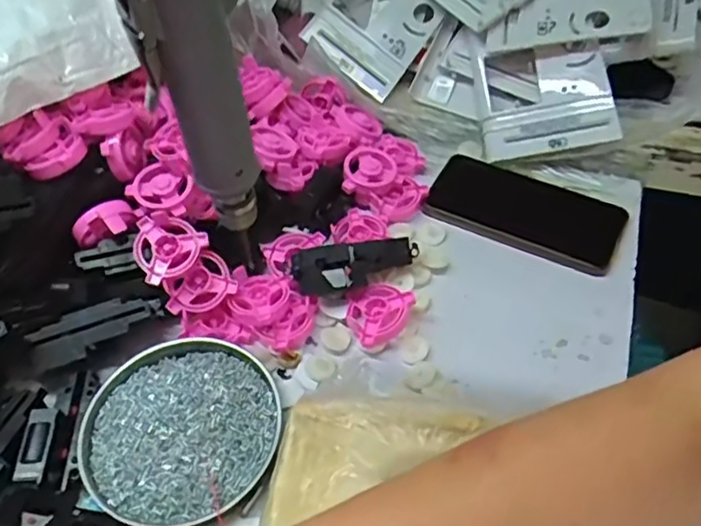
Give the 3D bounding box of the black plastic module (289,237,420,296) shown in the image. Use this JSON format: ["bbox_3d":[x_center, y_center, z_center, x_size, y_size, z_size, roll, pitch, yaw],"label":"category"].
[{"bbox_3d":[0.006,0.004,0.514,0.104,0.044,0.038,-10,51,-6],"label":"black plastic module"}]

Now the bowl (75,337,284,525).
[{"bbox_3d":[-0.121,0.110,0.445,0.130,0.031,0.132,-1,50,1],"label":"bowl"}]

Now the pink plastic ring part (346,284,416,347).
[{"bbox_3d":[0.021,0.037,0.497,0.053,0.012,0.043,-37,59,-10],"label":"pink plastic ring part"}]

